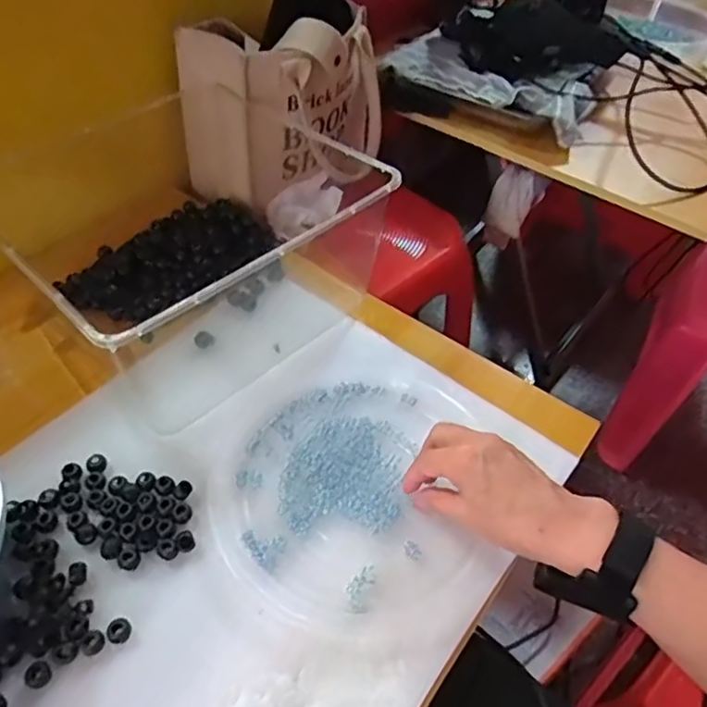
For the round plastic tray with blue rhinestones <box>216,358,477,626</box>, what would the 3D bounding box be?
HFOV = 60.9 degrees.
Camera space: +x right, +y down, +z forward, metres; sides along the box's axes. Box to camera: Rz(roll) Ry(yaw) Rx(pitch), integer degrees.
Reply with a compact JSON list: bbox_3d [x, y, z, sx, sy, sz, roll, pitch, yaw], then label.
[{"bbox_3d":[-0.004,0.104,0.522,0.216,0.013,0.240,23,51,16],"label":"round plastic tray with blue rhinestones"}]

